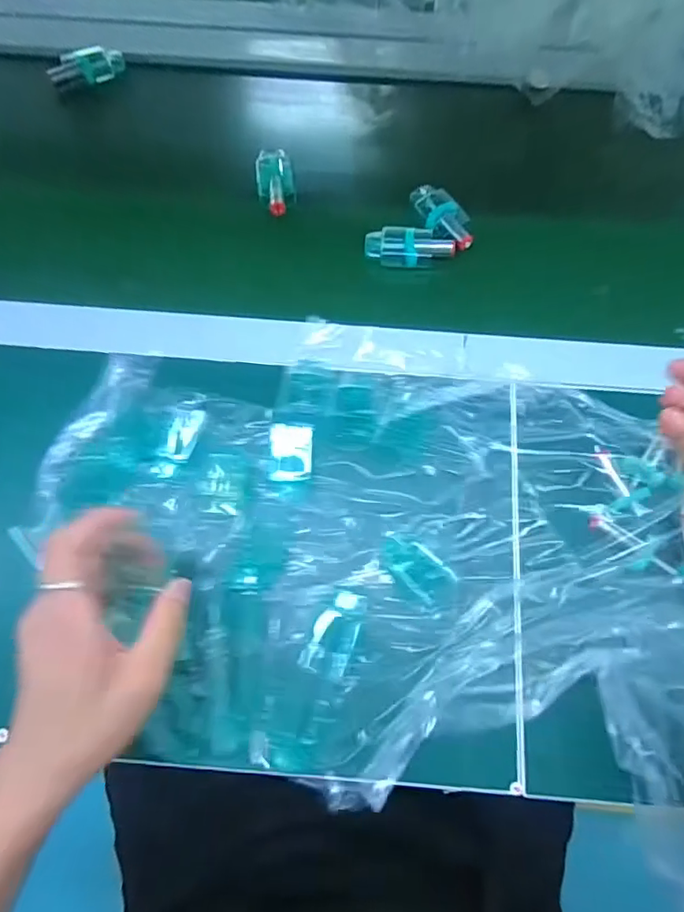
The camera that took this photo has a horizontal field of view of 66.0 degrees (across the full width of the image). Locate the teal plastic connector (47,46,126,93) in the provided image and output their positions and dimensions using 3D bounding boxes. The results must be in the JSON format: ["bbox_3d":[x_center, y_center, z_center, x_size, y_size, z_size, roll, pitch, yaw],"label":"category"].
[{"bbox_3d":[-0.260,-0.398,0.538,0.073,0.022,0.026,-13,74,-5],"label":"teal plastic connector"}]

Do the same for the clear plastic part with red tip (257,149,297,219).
[{"bbox_3d":[-0.062,-0.256,0.493,0.033,0.017,0.077,-6,71,-2],"label":"clear plastic part with red tip"}]

